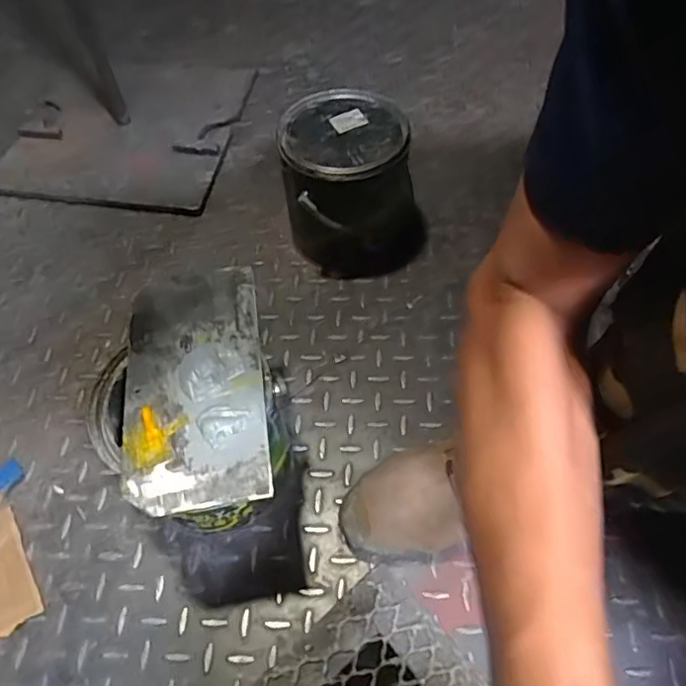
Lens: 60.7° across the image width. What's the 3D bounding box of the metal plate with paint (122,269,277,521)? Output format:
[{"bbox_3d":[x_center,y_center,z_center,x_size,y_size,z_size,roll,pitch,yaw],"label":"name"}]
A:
[{"bbox_3d":[-0.132,0.029,0.522,0.119,0.010,0.239,-9,56,-2],"label":"metal plate with paint"}]

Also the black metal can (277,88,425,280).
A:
[{"bbox_3d":[0.013,-0.205,0.757,0.172,0.167,0.165,-12,58,-6],"label":"black metal can"}]

